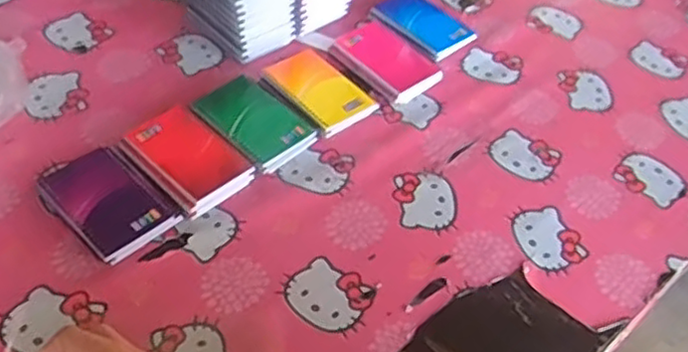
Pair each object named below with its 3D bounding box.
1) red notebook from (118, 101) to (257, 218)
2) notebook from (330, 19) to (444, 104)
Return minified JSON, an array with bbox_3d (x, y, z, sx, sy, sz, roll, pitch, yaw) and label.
[{"bbox_3d":[-0.172,-0.017,0.762,0.132,0.029,0.092,38,54,25],"label":"red notebook"},{"bbox_3d":[0.056,-0.156,0.920,0.099,0.021,0.144,-31,58,-30],"label":"notebook"}]

